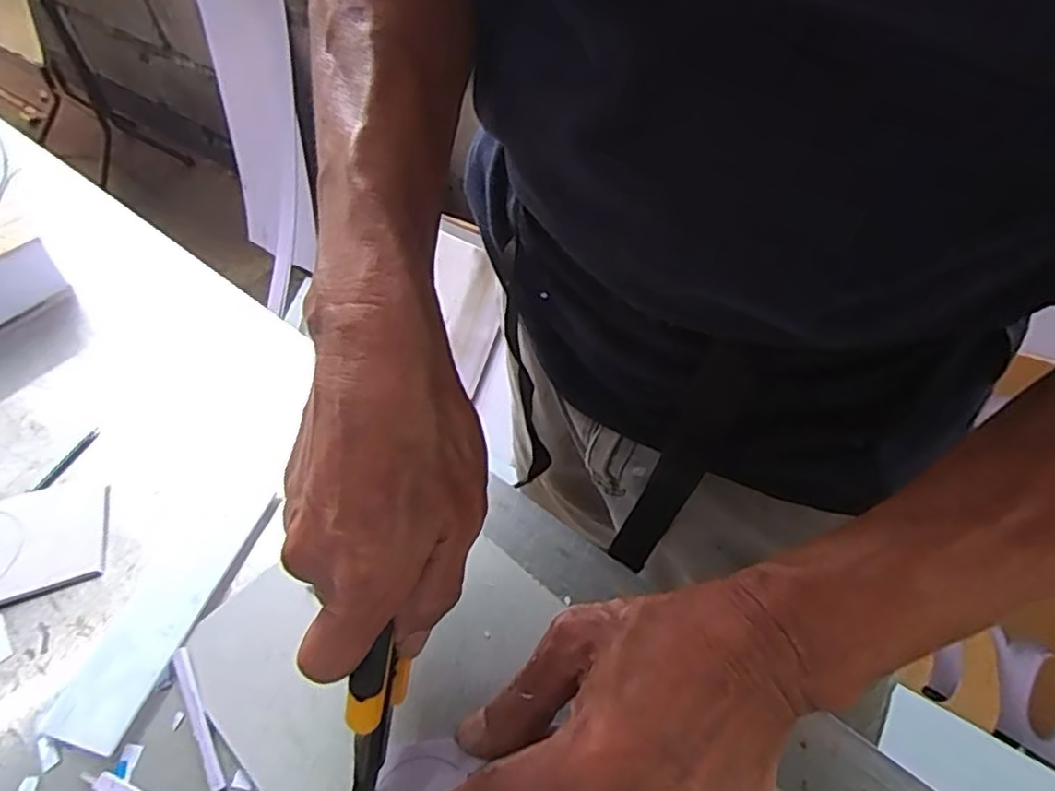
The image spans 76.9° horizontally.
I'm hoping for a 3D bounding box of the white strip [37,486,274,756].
[{"bbox_3d":[-0.171,0.097,0.313,0.042,0.005,0.124,10,52,11],"label":"white strip"}]

